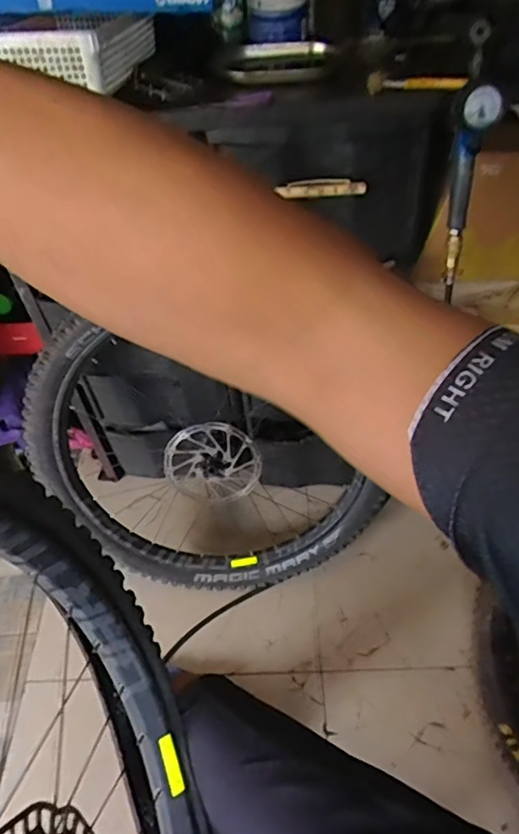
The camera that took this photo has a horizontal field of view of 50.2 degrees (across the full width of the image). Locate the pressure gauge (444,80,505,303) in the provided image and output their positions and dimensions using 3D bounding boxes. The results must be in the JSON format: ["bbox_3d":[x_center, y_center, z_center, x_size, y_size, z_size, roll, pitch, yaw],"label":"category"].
[{"bbox_3d":[0.289,-0.325,0.794,0.061,0.263,0.071,8,51,11],"label":"pressure gauge"}]

